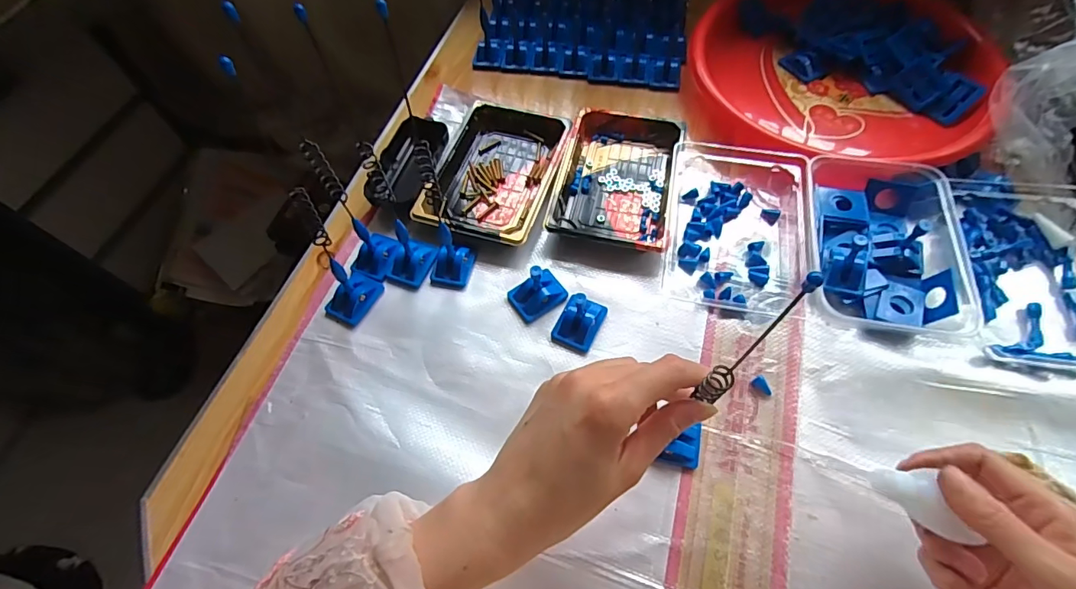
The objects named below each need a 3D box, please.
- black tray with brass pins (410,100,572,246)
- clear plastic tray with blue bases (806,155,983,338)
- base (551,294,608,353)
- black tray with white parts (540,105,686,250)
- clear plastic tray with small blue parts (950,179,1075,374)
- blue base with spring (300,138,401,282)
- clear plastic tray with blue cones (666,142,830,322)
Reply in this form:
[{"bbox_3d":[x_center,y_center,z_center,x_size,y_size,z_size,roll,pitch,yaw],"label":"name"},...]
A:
[{"bbox_3d":[-0.038,-0.124,0.482,0.110,0.021,0.165,14,62,12],"label":"black tray with brass pins"},{"bbox_3d":[0.285,-0.046,0.410,0.115,0.039,0.162,8,61,8],"label":"clear plastic tray with blue bases"},{"bbox_3d":[0.034,0.021,0.397,0.033,0.023,0.045,23,64,16],"label":"base"},{"bbox_3d":[0.077,-0.115,0.468,0.107,0.024,0.164,11,62,10],"label":"black tray with white parts"},{"bbox_3d":[0.408,-0.026,0.394,0.114,0.032,0.175,4,61,6],"label":"clear plastic tray with small blue parts"},{"bbox_3d":[-0.149,-0.066,0.388,0.031,0.133,0.043,19,63,14],"label":"blue base with spring"},{"bbox_3d":[0.180,-0.070,0.435,0.124,0.030,0.176,6,61,7],"label":"clear plastic tray with blue cones"}]

